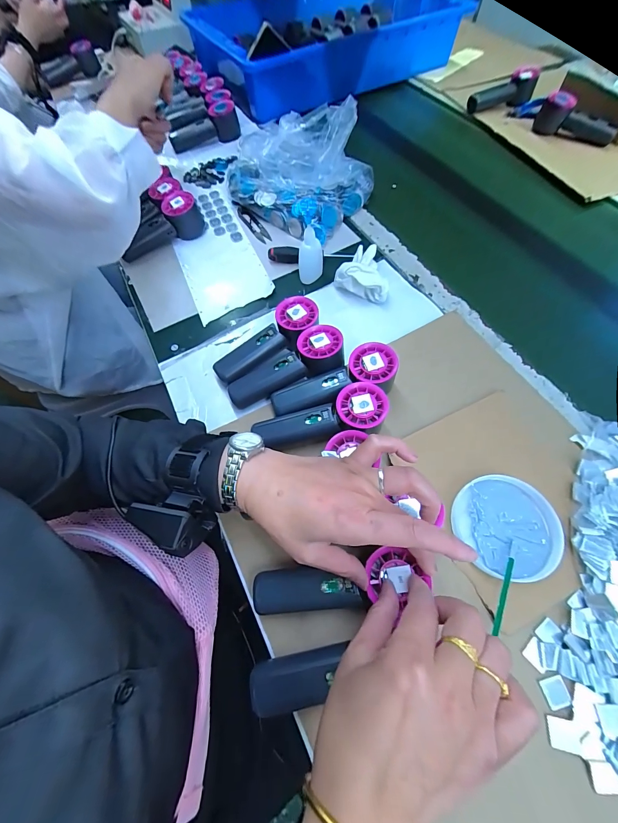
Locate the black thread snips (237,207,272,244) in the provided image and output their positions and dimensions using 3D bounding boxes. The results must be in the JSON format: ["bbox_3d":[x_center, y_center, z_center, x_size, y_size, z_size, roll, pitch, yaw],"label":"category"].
[{"bbox_3d":[-0.100,-0.340,0.578,0.024,0.008,0.107,-28,65,-12],"label":"black thread snips"}]

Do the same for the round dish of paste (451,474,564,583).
[{"bbox_3d":[0.204,0.117,0.329,0.091,0.022,0.097,-1,63,1],"label":"round dish of paste"}]

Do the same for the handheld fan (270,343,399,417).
[{"bbox_3d":[0.032,-0.029,0.388,0.154,0.046,0.057,-21,64,-9],"label":"handheld fan"}]

